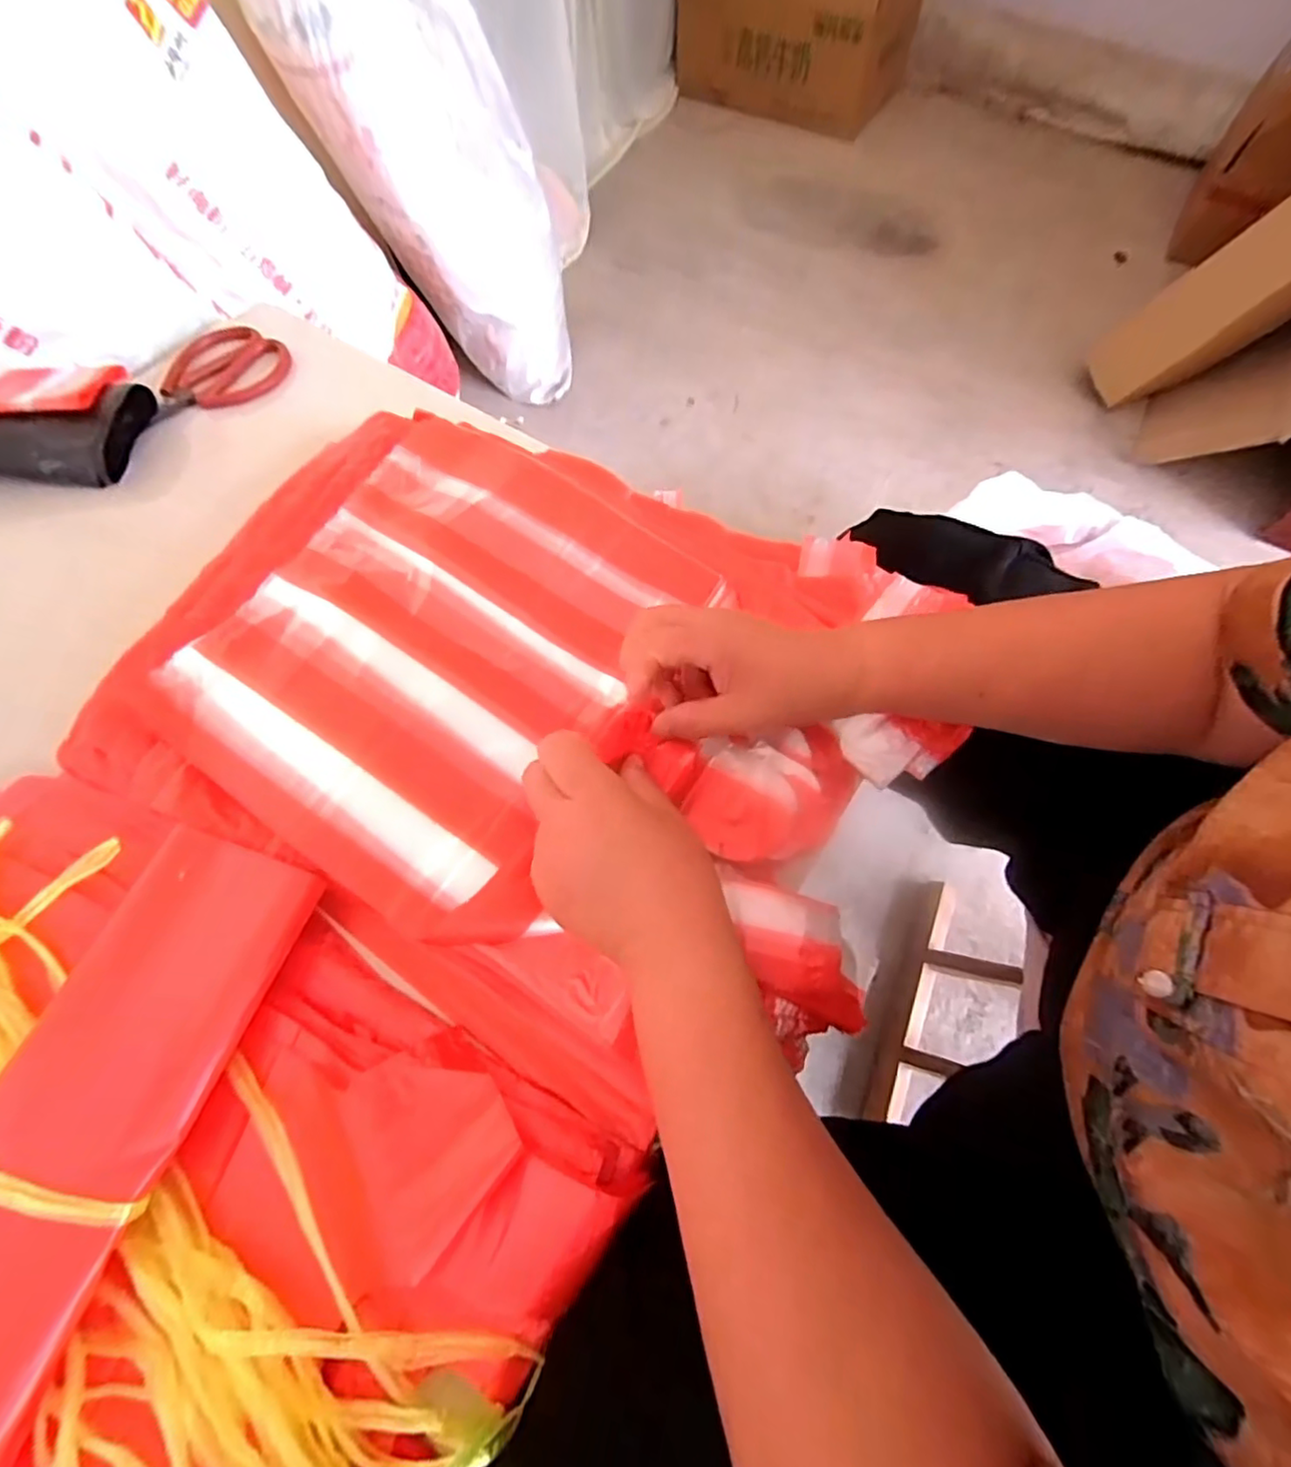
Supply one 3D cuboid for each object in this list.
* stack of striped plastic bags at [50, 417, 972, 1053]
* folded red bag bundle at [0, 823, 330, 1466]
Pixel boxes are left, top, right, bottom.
[{"bbox_3d":[-0.072,-0.047,0.418,0.521,0.045,0.357,22,71,6],"label":"stack of striped plastic bags"},{"bbox_3d":[-0.308,0.223,0.308,0.116,0.033,0.349,17,63,10],"label":"folded red bag bundle"}]

